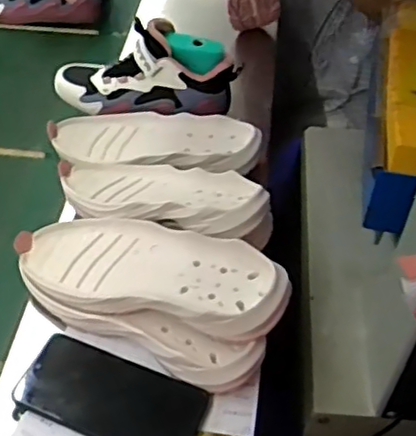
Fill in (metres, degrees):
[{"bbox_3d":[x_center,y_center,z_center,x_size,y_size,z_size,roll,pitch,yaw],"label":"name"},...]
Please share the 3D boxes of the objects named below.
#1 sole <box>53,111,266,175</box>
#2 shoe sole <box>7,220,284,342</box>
[{"bbox_3d":[-0.063,-0.096,0.780,0.251,0.039,0.098,8,46,4],"label":"sole"},{"bbox_3d":[-0.057,0.048,0.613,0.268,0.067,0.092,14,47,9],"label":"shoe sole"}]

